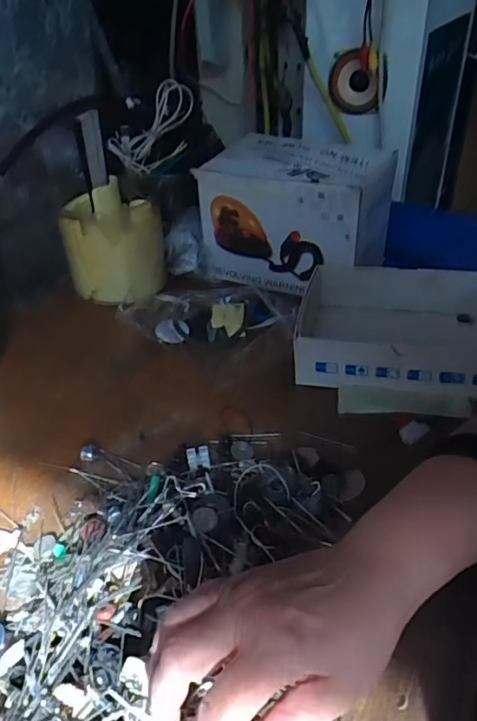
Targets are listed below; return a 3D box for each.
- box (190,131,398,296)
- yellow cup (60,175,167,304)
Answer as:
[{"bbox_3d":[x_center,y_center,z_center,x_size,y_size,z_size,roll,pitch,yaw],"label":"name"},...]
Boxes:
[{"bbox_3d":[0.071,-0.183,0.670,0.214,0.146,0.146,15,40,25],"label":"box"},{"bbox_3d":[-0.151,-0.144,0.666,0.115,0.127,0.091,-8,36,-5],"label":"yellow cup"}]

